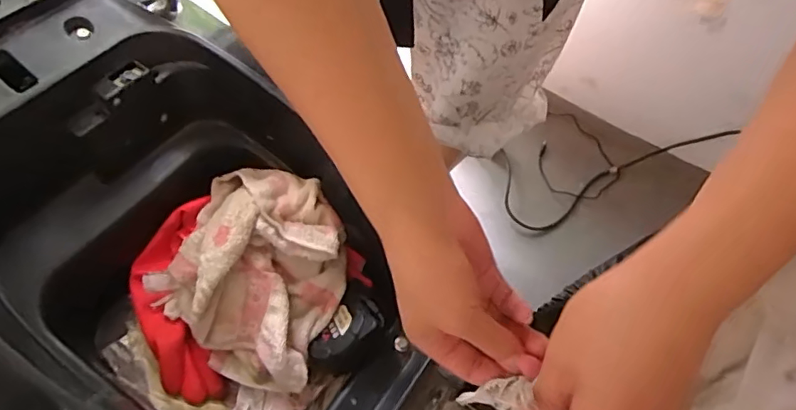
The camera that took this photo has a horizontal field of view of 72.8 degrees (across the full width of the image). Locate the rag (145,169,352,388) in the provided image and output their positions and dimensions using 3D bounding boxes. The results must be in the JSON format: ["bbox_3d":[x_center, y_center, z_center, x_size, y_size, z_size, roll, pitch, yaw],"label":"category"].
[{"bbox_3d":[-0.148,0.064,0.548,0.174,0.074,0.200,19,70,7],"label":"rag"}]

